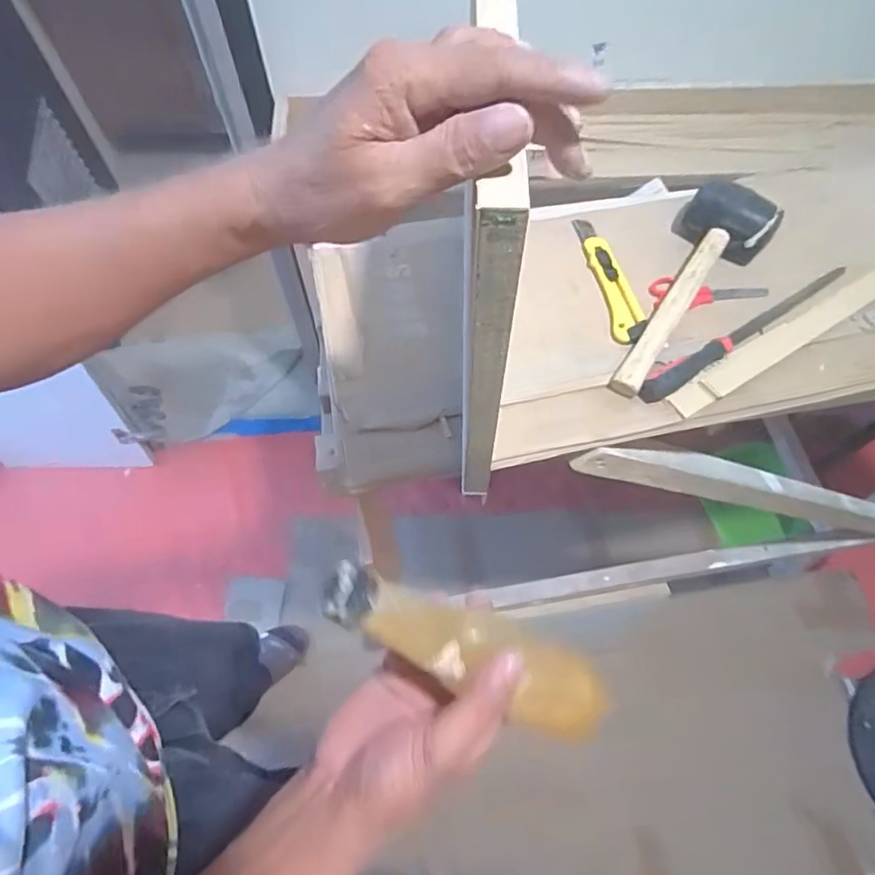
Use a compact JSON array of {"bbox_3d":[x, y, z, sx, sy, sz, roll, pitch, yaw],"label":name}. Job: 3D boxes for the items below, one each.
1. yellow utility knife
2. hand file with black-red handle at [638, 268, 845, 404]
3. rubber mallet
[{"bbox_3d":[0.192,-0.179,0.626,0.037,0.009,0.173,-10,64,-5],"label":"yellow utility knife"},{"bbox_3d":[0.325,-0.123,0.587,0.299,0.026,0.034,-32,69,-15],"label":"hand file with black-red handle"},{"bbox_3d":[0.266,-0.154,0.583,0.097,0.063,0.266,28,67,12],"label":"rubber mallet"}]

